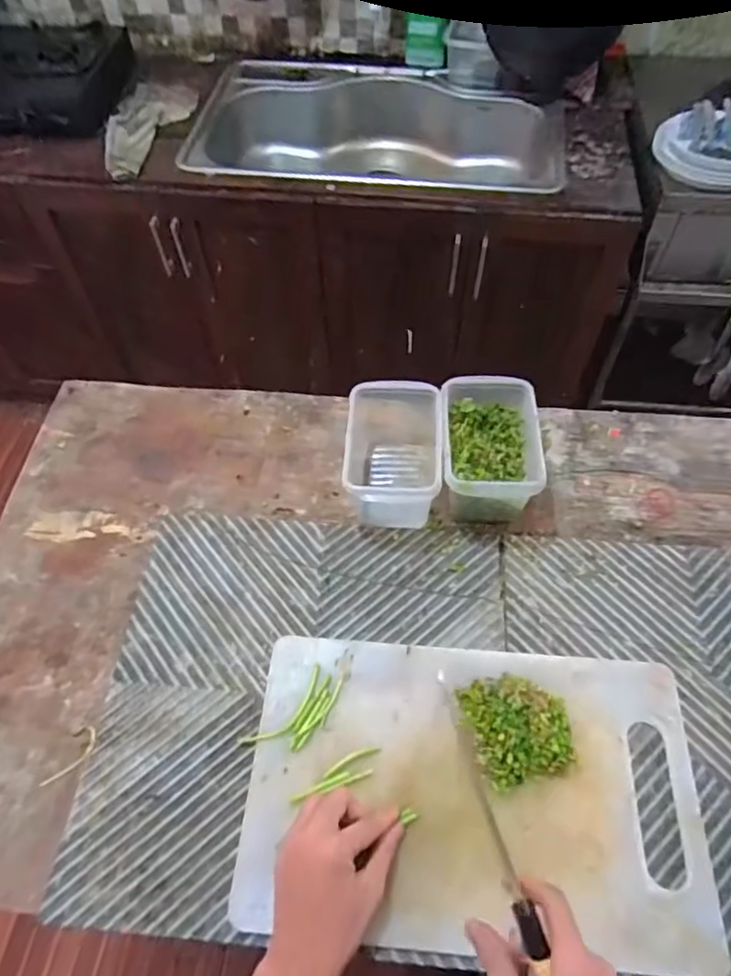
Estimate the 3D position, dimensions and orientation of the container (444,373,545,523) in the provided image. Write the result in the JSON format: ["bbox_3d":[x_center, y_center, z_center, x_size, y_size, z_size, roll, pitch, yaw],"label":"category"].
[{"bbox_3d":[0.138,-0.038,0.705,0.101,0.096,0.158,1,57,3],"label":"container"}]

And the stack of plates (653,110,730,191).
[{"bbox_3d":[0.677,-0.644,1.182,0.207,0.047,0.202,4,57,5],"label":"stack of plates"}]

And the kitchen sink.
[{"bbox_3d":[0.029,-0.805,1.488,0.824,0.220,0.534,4,57,5],"label":"kitchen sink"}]

